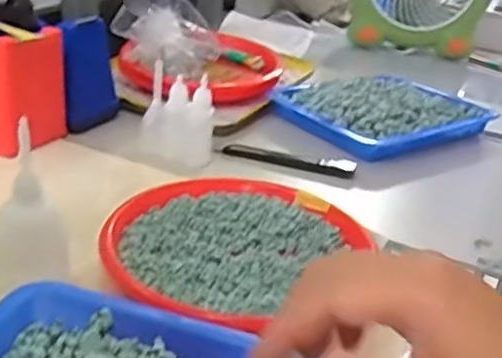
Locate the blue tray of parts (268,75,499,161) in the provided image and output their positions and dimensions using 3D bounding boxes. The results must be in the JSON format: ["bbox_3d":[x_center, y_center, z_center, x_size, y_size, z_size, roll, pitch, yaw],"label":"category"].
[{"bbox_3d":[0.142,-0.081,0.744,0.210,0.045,0.159,-10,29,-36],"label":"blue tray of parts"}]

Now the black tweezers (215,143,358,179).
[{"bbox_3d":[0.033,-0.019,0.632,0.125,0.013,0.020,13,24,11],"label":"black tweezers"}]

